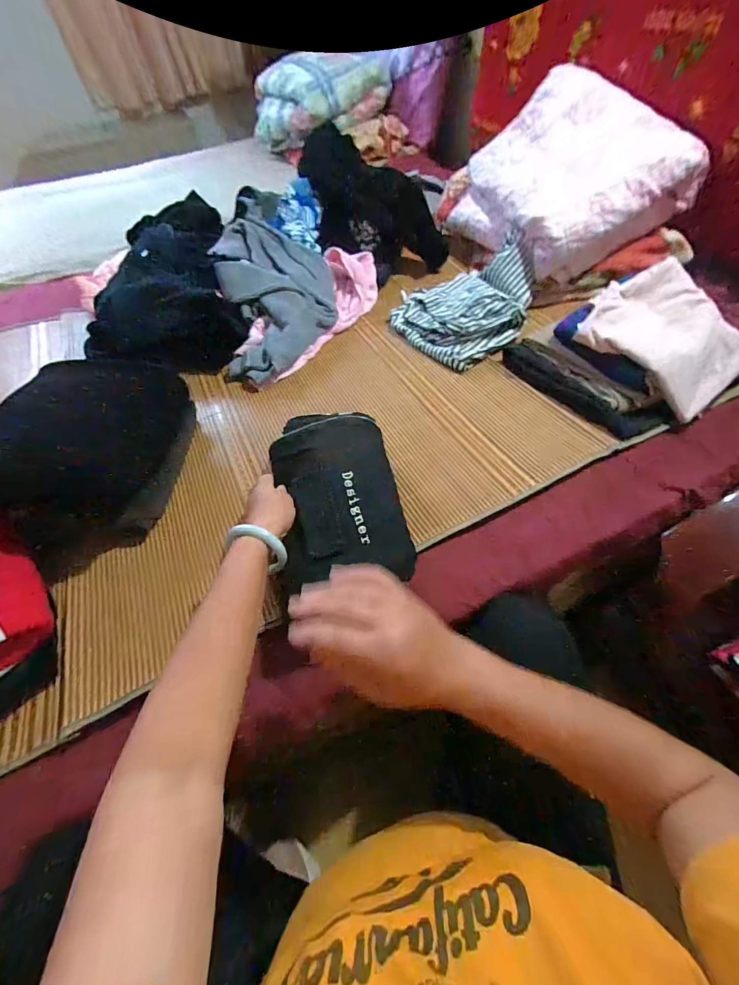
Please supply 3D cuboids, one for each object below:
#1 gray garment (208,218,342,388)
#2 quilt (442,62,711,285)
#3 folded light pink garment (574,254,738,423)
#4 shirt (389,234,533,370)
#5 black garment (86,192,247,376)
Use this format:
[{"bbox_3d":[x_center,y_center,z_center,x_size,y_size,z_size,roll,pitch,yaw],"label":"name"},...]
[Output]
[{"bbox_3d":[-0.196,-0.425,0.806,0.242,0.114,0.434,-12,56,-4],"label":"gray garment"},{"bbox_3d":[0.403,-0.702,0.841,0.367,0.140,0.463,-35,65,13],"label":"quilt"},{"bbox_3d":[0.476,-0.250,0.604,0.232,0.107,0.226,-33,60,-17],"label":"folded light pink garment"},{"bbox_3d":[0.218,-0.407,0.781,0.299,0.098,0.248,-30,59,-16],"label":"shirt"},{"bbox_3d":[-0.456,-0.424,0.795,0.324,0.146,0.361,-17,56,-8],"label":"black garment"}]

